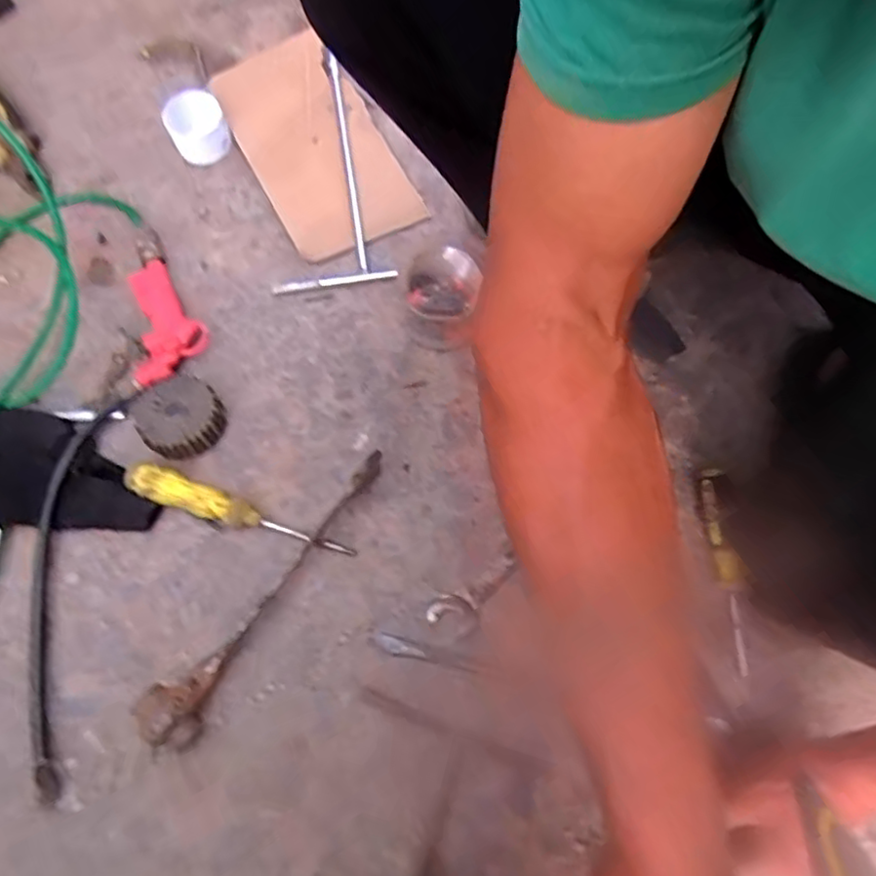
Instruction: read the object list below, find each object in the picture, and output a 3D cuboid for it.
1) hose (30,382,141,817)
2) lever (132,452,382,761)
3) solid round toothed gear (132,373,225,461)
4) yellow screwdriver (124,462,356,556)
[{"bbox_3d":[-0.312,0.112,0.545,0.059,0.020,0.337,3,72,1],"label":"hose"},{"bbox_3d":[-0.132,0.132,0.532,0.050,0.034,0.283,39,76,12],"label":"lever"},{"bbox_3d":[-0.234,-0.020,0.583,0.081,0.039,0.070,32,75,10],"label":"solid round toothed gear"},{"bbox_3d":[-0.169,0.061,0.555,0.200,0.021,0.029,17,72,6],"label":"yellow screwdriver"}]

